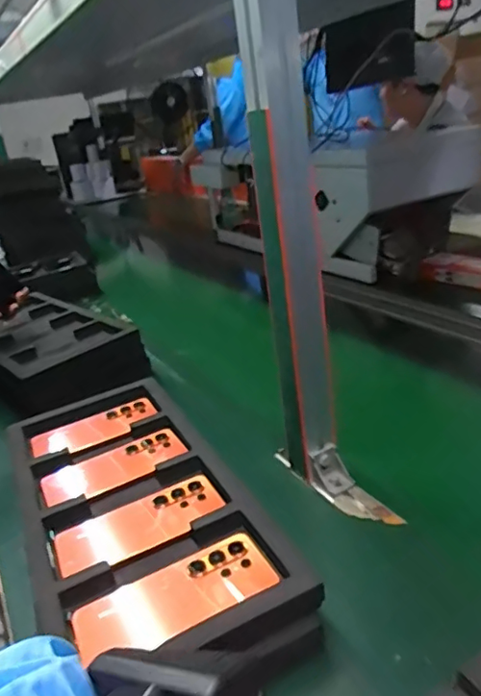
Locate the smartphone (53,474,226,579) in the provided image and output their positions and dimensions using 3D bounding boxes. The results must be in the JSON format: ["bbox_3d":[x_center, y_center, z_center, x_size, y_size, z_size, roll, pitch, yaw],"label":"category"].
[{"bbox_3d":[-0.103,0.180,0.578,0.173,0.013,0.081,-19,26,-21],"label":"smartphone"}]

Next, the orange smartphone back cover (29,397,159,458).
[{"bbox_3d":[-0.200,0.113,0.774,0.171,0.012,0.080,-20,26,-23],"label":"orange smartphone back cover"}]

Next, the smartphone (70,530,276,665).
[{"bbox_3d":[-0.057,0.217,0.484,0.169,0.011,0.081,-22,30,-18],"label":"smartphone"}]

